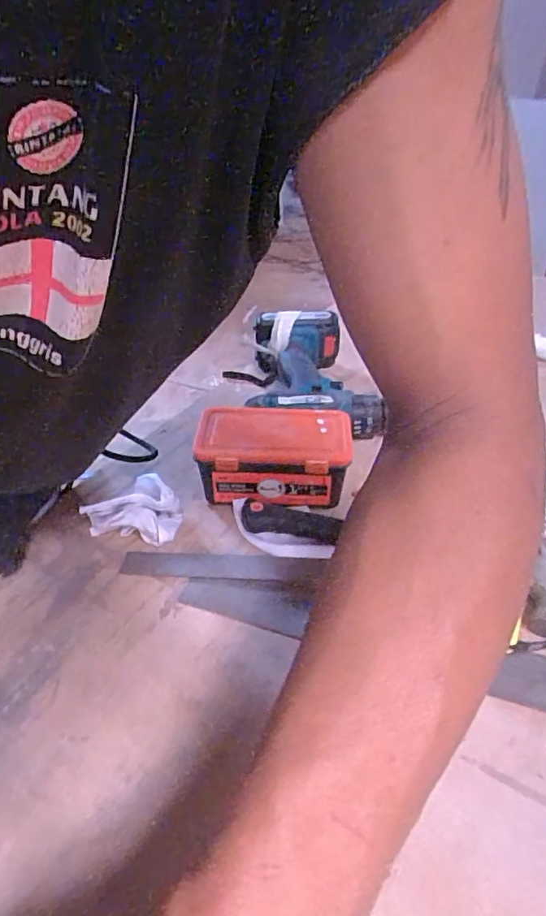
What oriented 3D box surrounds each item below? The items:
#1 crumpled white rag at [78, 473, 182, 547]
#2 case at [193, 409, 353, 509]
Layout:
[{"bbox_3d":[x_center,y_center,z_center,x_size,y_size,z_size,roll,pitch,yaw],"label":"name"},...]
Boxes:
[{"bbox_3d":[-0.124,0.044,0.485,0.076,0.035,0.054,9,39,10],"label":"crumpled white rag"},{"bbox_3d":[0.000,-0.004,0.518,0.141,0.069,0.090,4,38,5],"label":"case"}]

